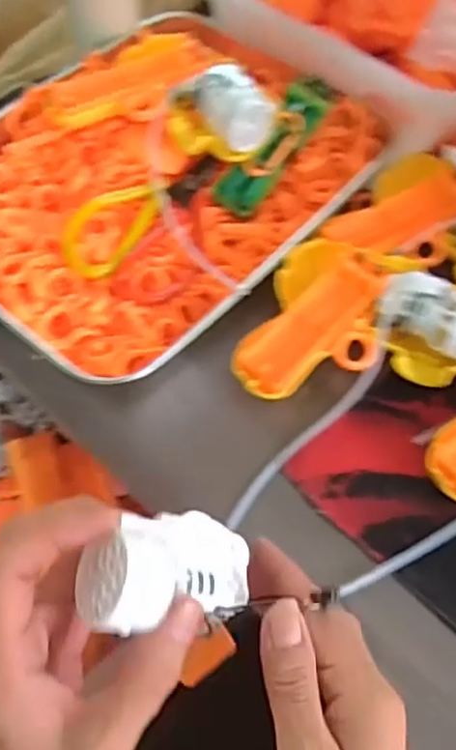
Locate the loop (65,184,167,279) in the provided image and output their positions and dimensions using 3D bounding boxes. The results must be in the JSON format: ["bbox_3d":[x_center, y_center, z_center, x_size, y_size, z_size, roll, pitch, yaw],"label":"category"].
[{"bbox_3d":[-0.079,-0.102,0.438,0.048,0.009,0.081,26,66,13],"label":"loop"}]

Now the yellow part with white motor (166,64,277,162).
[{"bbox_3d":[-0.005,-0.180,0.448,0.069,0.034,0.063,0,59,0],"label":"yellow part with white motor"}]

